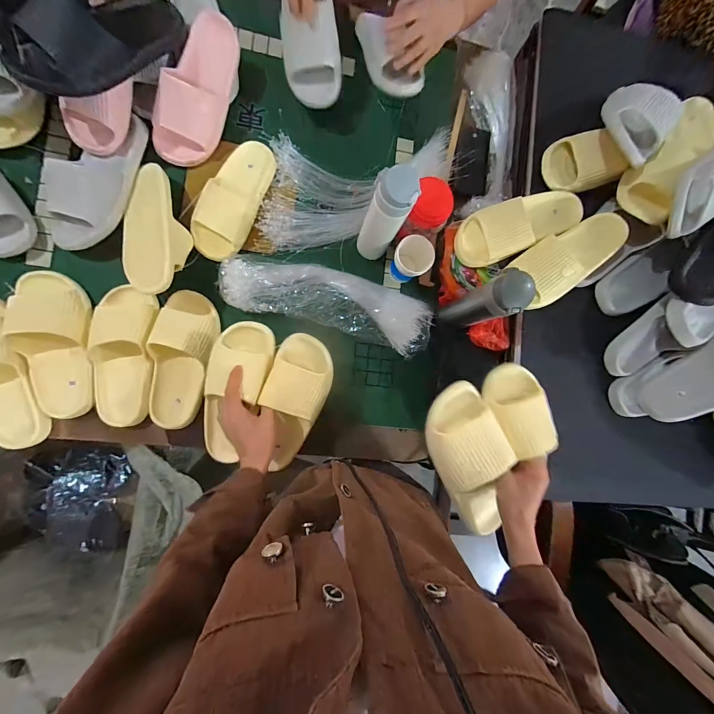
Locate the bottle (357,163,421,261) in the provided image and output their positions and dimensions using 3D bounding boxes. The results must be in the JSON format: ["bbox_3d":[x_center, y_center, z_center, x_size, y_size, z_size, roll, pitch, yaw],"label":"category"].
[{"bbox_3d":[0.042,-0.234,0.549,0.065,0.235,0.073,26,84,-6],"label":"bottle"}]

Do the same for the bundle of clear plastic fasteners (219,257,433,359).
[{"bbox_3d":[-0.046,-0.113,0.607,0.402,0.047,0.137,16,85,-7],"label":"bundle of clear plastic fasteners"}]

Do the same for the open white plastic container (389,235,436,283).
[{"bbox_3d":[0.102,-0.189,0.619,0.068,0.104,0.066,0,87,-8],"label":"open white plastic container"}]

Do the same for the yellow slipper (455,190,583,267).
[{"bbox_3d":[0.308,-0.249,0.577,0.243,0.061,0.099,-22,91,-9],"label":"yellow slipper"}]

